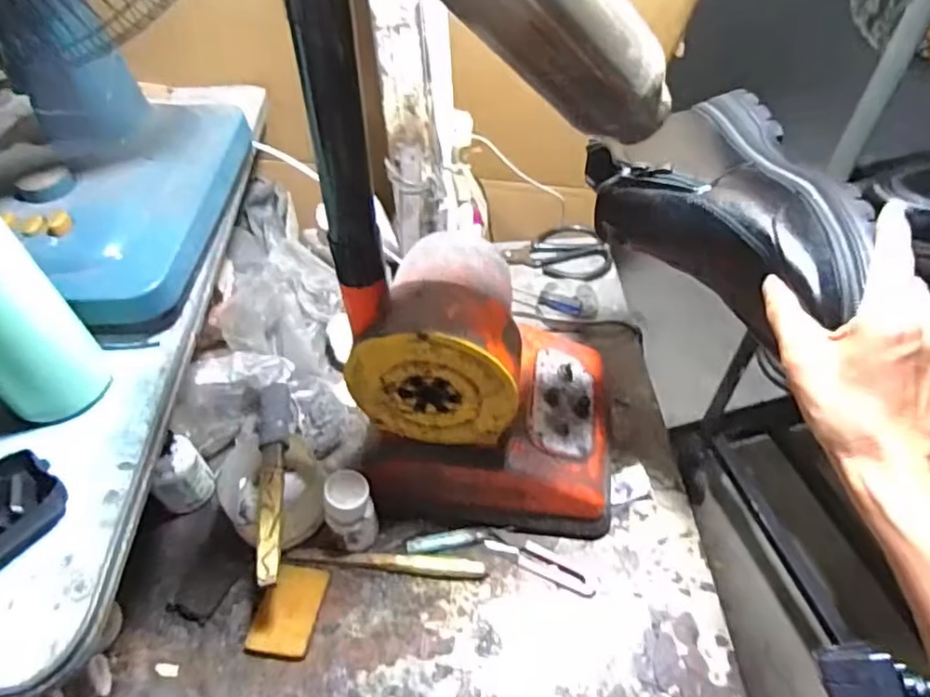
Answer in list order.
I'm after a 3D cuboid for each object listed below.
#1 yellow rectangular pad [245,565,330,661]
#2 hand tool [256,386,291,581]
[{"bbox_3d":[-0.149,0.221,0.512,0.049,0.012,0.074,5,50,6],"label":"yellow rectangular pad"},{"bbox_3d":[-0.168,0.110,0.525,0.026,0.015,0.190,-8,50,-5],"label":"hand tool"}]

